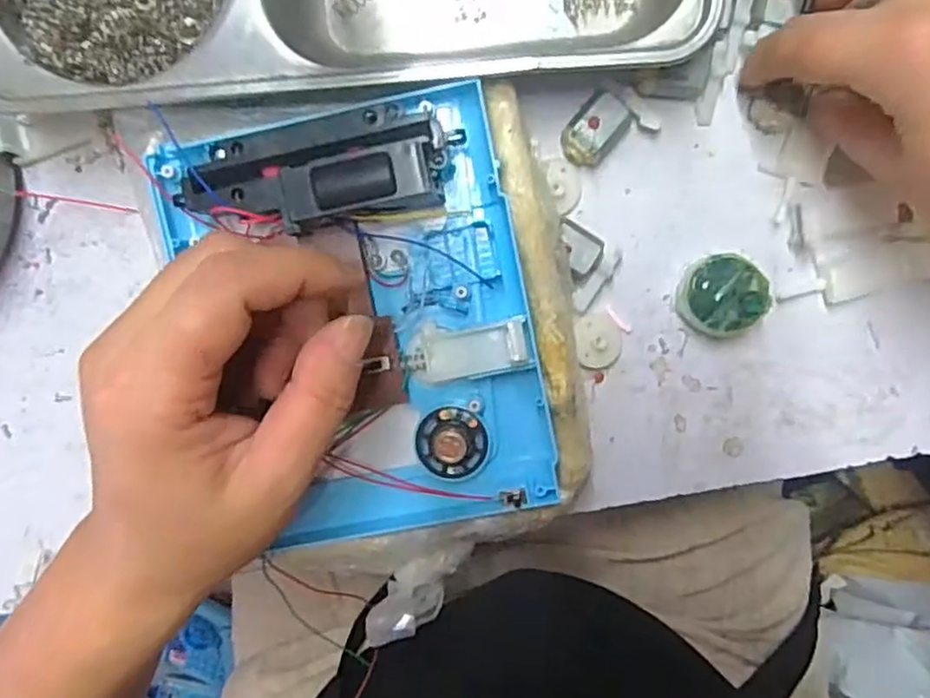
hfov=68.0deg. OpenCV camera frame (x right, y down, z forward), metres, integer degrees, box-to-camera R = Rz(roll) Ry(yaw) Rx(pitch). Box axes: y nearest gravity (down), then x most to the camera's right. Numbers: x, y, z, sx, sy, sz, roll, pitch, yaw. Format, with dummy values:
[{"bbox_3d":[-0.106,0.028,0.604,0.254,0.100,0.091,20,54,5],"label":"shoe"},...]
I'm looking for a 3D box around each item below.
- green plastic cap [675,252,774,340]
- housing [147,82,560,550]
[{"bbox_3d":[0.108,-0.022,0.288,0.034,0.018,0.034,0,97,3],"label":"green plastic cap"},{"bbox_3d":[-0.039,-0.006,0.258,0.132,0.041,0.164,-10,96,5],"label":"housing"}]

